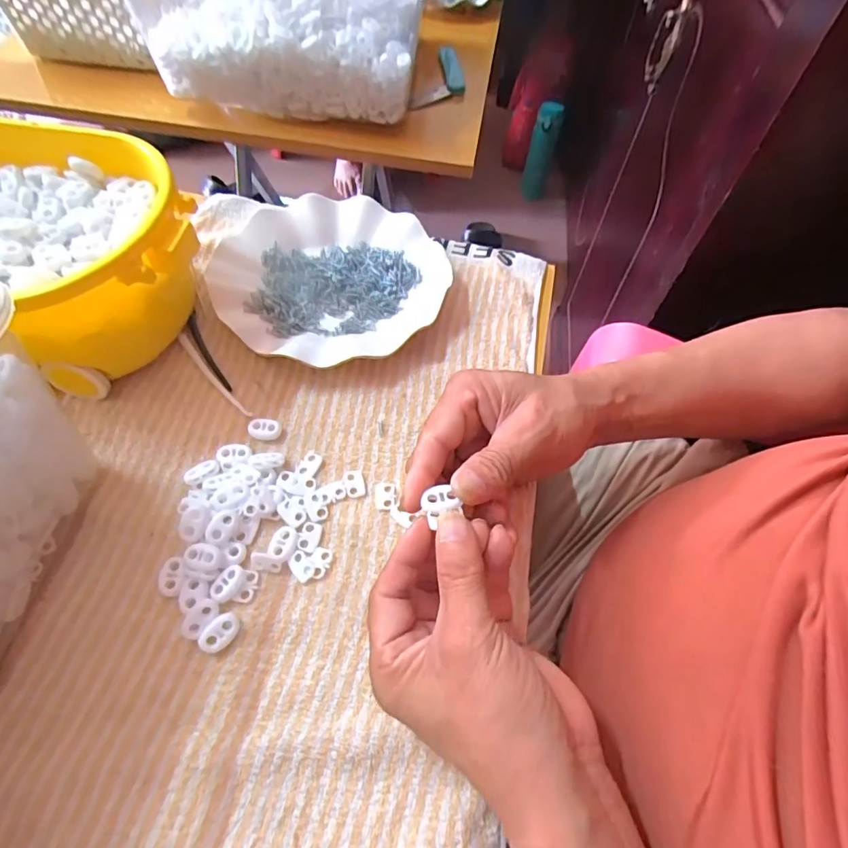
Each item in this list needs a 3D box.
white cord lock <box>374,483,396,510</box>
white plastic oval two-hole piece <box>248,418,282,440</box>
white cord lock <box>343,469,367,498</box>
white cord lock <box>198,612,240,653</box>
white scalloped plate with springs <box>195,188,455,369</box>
[{"bbox_3d":[-0.025,0.046,0.327,0.014,0.004,0.019,0,59,-4],"label":"white cord lock"},{"bbox_3d":[-0.110,0.004,0.346,0.021,0.008,0.014,1,59,-3],"label":"white plastic oval two-hole piece"},{"bbox_3d":[-0.046,0.038,0.331,0.013,0.004,0.020,-10,60,-9],"label":"white cord lock"},{"bbox_3d":[-0.113,0.115,0.277,0.016,0.004,0.022,37,61,-1],"label":"white cord lock"},{"bbox_3d":[-0.083,-0.134,0.419,0.182,0.024,0.191,2,59,-3],"label":"white scalloped plate with springs"}]

